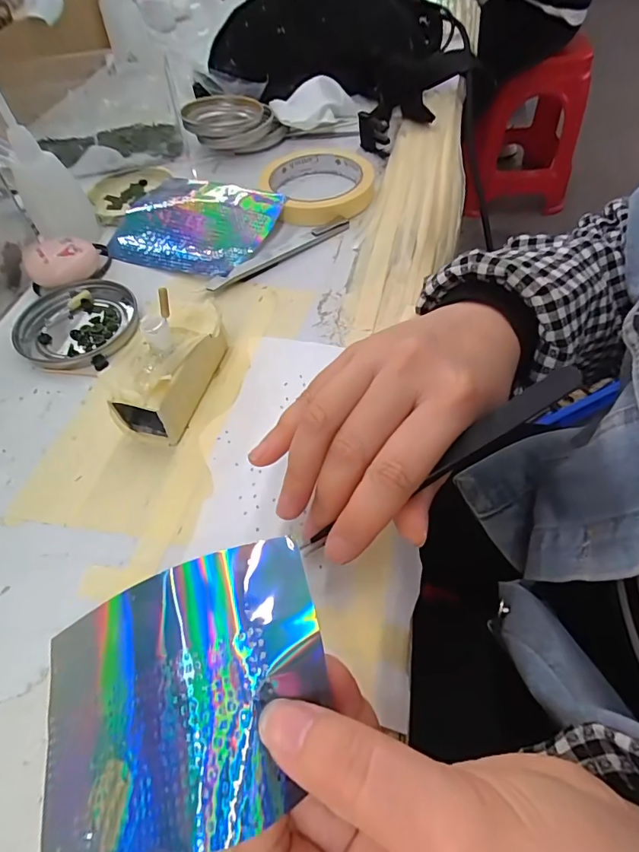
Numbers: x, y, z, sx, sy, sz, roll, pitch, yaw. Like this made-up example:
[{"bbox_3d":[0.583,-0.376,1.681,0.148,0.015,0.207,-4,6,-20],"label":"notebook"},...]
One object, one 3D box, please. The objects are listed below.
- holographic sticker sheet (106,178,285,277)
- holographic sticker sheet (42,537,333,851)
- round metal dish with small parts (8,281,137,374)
[{"bbox_3d":[-0.105,-0.167,0.362,0.135,0.014,0.102,17,58,15],"label":"holographic sticker sheet"},{"bbox_3d":[-0.053,0.091,0.146,0.119,0.015,0.075,-28,57,16],"label":"holographic sticker sheet"},{"bbox_3d":[-0.168,-0.069,0.303,0.077,0.009,0.077,-2,55,3],"label":"round metal dish with small parts"}]

